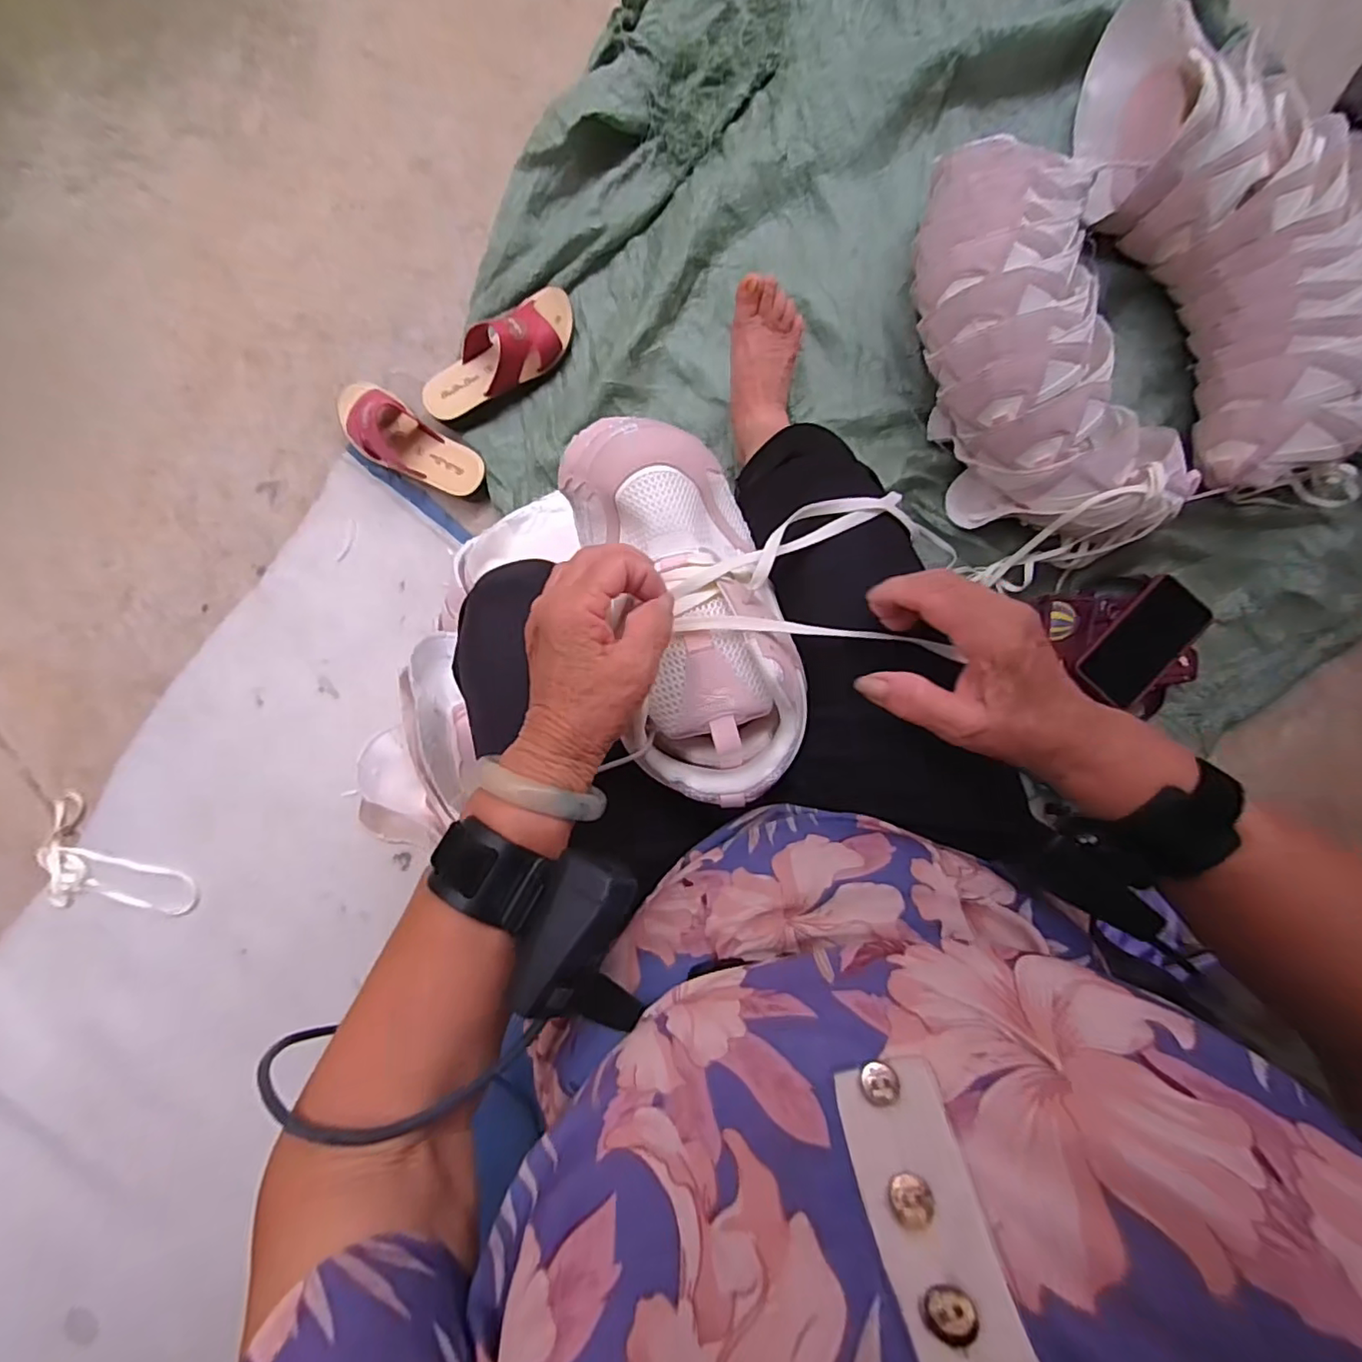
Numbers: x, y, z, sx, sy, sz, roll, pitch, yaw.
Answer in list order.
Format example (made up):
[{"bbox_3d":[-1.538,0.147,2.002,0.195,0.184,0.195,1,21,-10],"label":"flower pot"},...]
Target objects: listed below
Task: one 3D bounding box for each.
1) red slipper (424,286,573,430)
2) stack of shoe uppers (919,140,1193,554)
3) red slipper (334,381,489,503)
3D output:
[{"bbox_3d":[-0.235,-0.420,0.763,0.229,0.067,0.087,-37,90,3],"label":"red slipper"},{"bbox_3d":[0.400,-0.366,0.688,0.197,0.148,0.449,-19,90,3],"label":"stack of shoe uppers"},{"bbox_3d":[-0.364,-0.313,0.783,0.232,0.063,0.084,35,93,1],"label":"red slipper"}]

